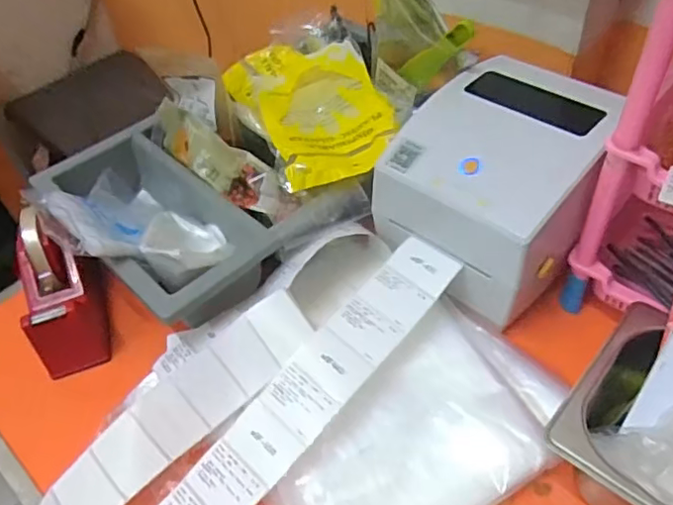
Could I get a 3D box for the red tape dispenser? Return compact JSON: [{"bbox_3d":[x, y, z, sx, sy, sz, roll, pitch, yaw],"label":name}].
[{"bbox_3d":[-0.275,0.041,0.575,0.072,0.121,0.119,-21,48,-14],"label":"red tape dispenser"}]

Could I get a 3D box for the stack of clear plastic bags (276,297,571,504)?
[{"bbox_3d":[0.062,0.177,0.469,0.144,0.039,0.309,32,57,30],"label":"stack of clear plastic bags"}]

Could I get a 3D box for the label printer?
[{"bbox_3d":[0.152,-0.062,0.569,0.184,0.150,0.168,-37,54,-26],"label":"label printer"}]

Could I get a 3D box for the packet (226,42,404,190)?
[{"bbox_3d":[-0.034,-0.171,0.648,0.146,0.048,0.264,-20,48,-13],"label":"packet"}]

